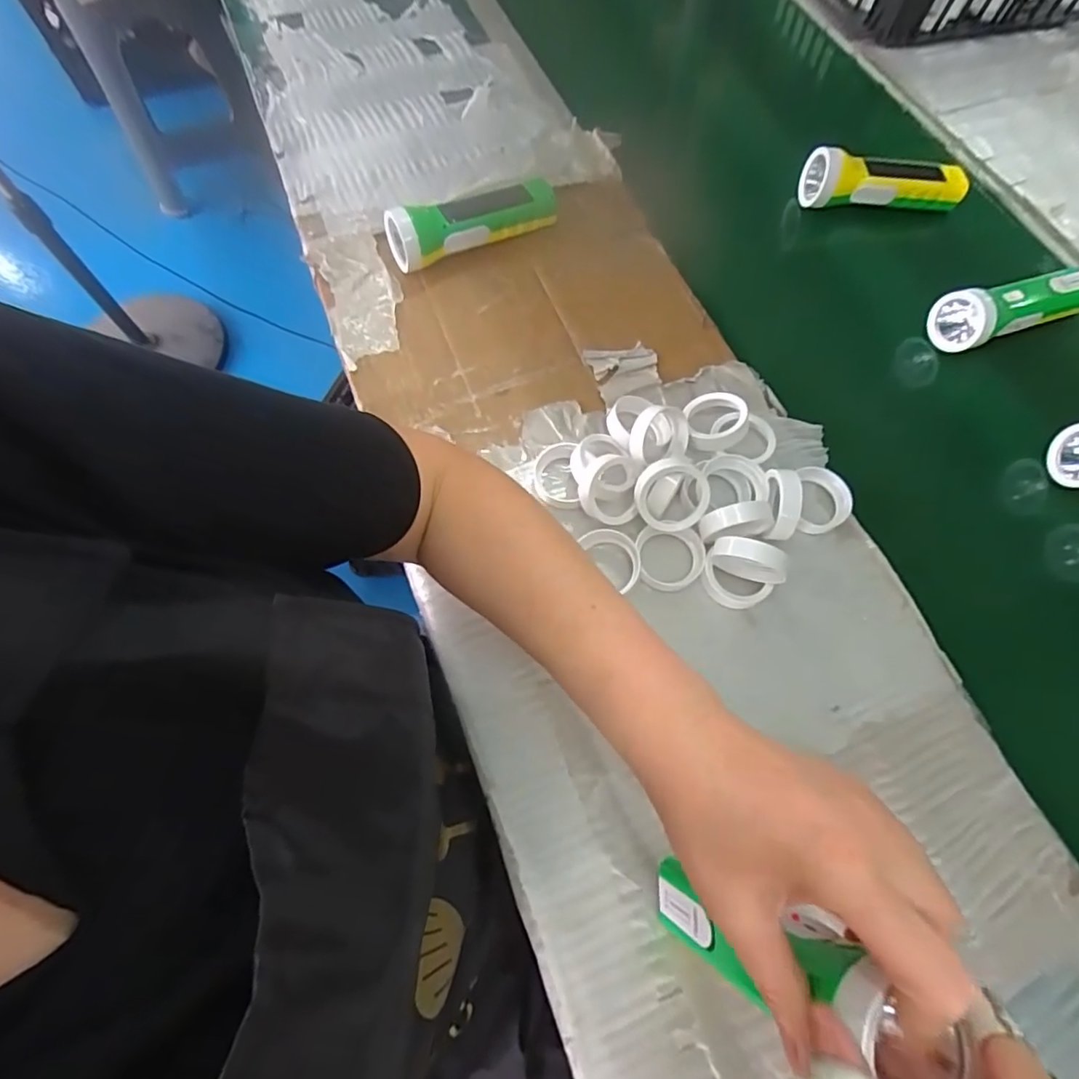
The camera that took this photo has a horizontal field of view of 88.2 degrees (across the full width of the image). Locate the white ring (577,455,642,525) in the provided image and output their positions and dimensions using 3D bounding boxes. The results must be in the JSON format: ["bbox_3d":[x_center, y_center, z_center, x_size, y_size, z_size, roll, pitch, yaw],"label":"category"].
[{"bbox_3d":[0.054,-0.039,0.429,0.046,0.016,0.051,6,100,-9],"label":"white ring"}]

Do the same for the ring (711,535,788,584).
[{"bbox_3d":[0.151,0.016,0.399,0.055,0.058,0.017,14,67,3],"label":"ring"}]

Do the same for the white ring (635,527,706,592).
[{"bbox_3d":[0.098,0.015,0.420,0.050,0.019,0.045,10,67,2],"label":"white ring"}]

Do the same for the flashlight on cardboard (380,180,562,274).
[{"bbox_3d":[-0.064,-0.312,0.538,0.169,0.043,0.055,-25,71,-12],"label":"flashlight on cardboard"}]

